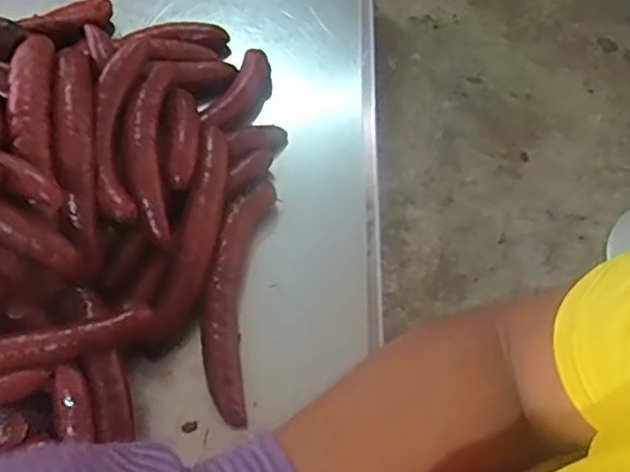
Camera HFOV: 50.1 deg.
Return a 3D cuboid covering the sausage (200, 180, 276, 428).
[{"bbox_3d":[-0.087,0.062,0.743,0.061,0.048,0.270,7,64,1],"label":"sausage"}]

